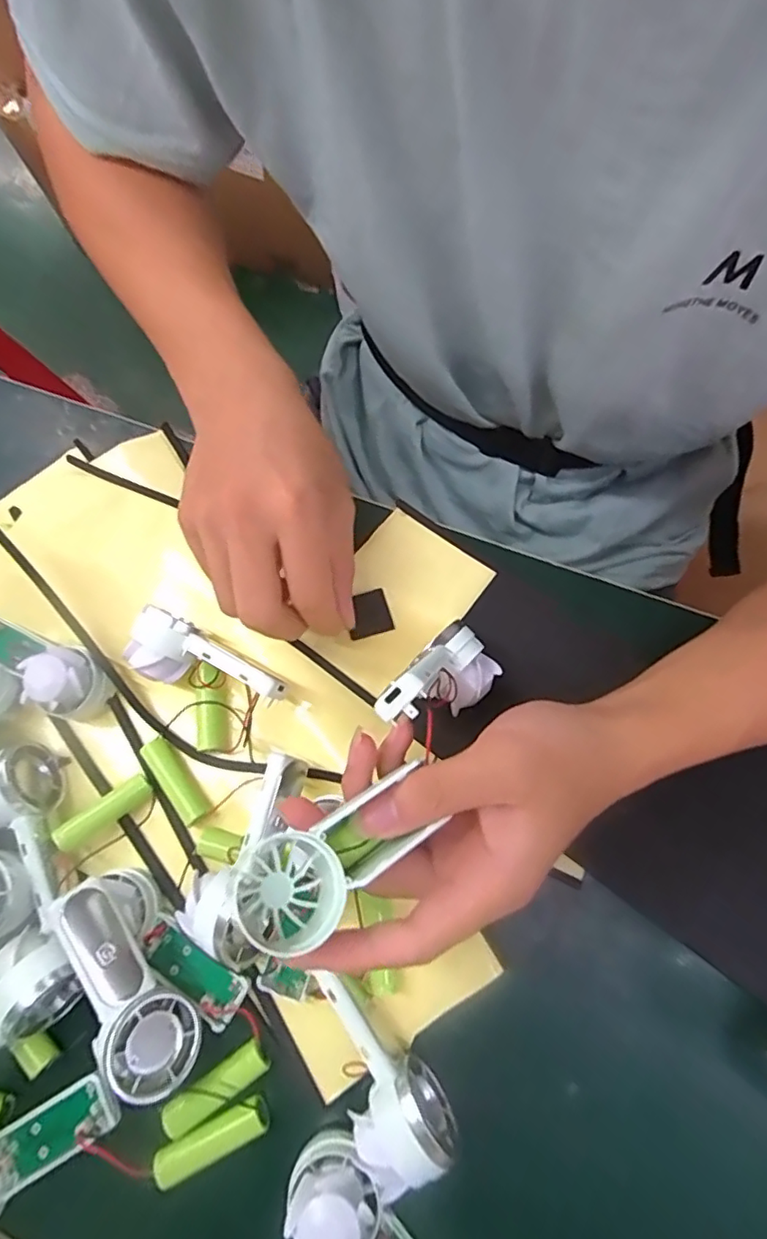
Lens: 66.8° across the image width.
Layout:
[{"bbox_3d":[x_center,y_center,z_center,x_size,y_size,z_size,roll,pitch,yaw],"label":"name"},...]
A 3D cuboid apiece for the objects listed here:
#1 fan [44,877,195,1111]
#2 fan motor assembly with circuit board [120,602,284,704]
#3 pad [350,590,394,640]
[{"bbox_3d":[-0.117,0.163,0.260,0.038,0.025,0.093,-26,88,-39],"label":"fan"},{"bbox_3d":[-0.096,0.028,0.314,0.092,0.031,0.034,26,77,13],"label":"fan motor assembly with circuit board"},{"bbox_3d":[-0.009,-0.003,0.337,0.024,0.006,0.024,-15,73,-2],"label":"pad"}]

